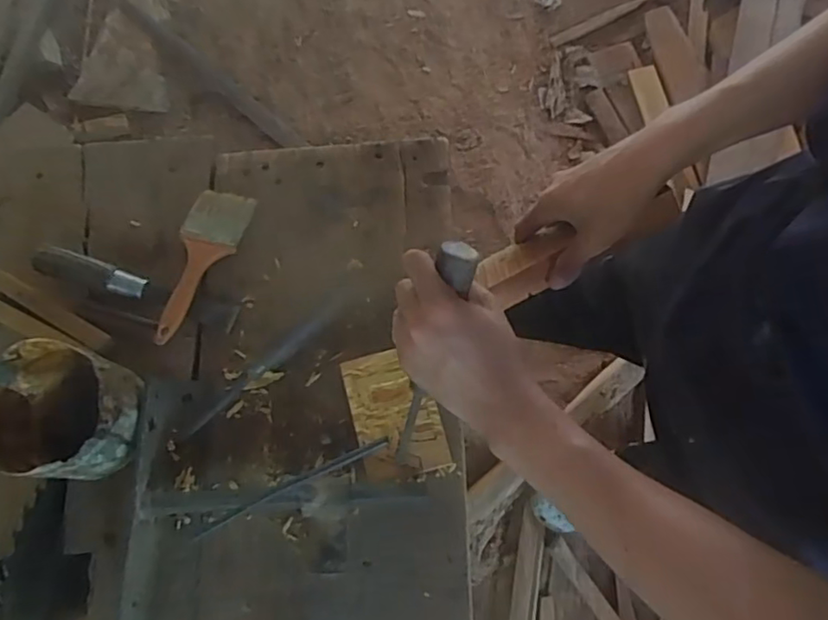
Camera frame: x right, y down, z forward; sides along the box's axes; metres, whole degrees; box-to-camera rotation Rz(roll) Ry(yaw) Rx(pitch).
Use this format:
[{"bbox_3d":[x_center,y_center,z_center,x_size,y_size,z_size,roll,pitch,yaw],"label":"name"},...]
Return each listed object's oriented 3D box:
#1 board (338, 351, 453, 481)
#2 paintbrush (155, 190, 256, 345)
[{"bbox_3d":[-0.019,0.103,0.614,0.083,0.026,0.125,-17,70,0],"label":"board"},{"bbox_3d":[-0.240,-0.052,0.680,0.069,0.017,0.187,13,72,10],"label":"paintbrush"}]

